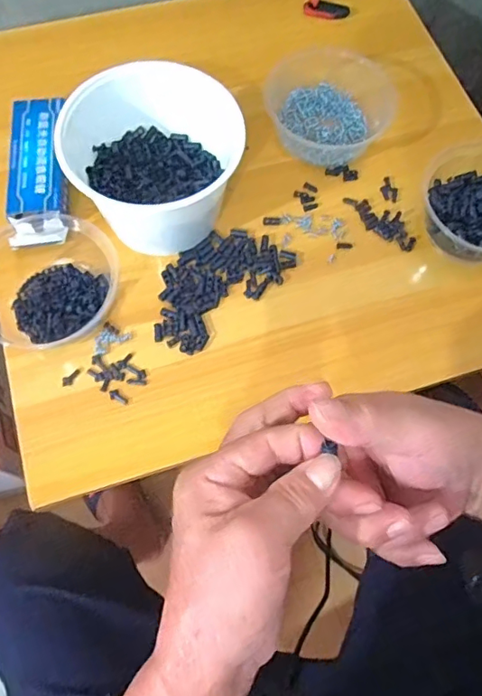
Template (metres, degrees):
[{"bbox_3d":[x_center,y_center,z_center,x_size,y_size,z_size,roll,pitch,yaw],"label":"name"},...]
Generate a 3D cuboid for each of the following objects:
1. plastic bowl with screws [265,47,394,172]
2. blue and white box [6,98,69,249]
[{"bbox_3d":[0.100,-0.277,0.578,0.131,0.063,0.135,1,71,-2],"label":"plastic bowl with screws"},{"bbox_3d":[-0.215,-0.190,0.550,0.057,0.022,0.175,-5,72,-4],"label":"blue and white box"}]

